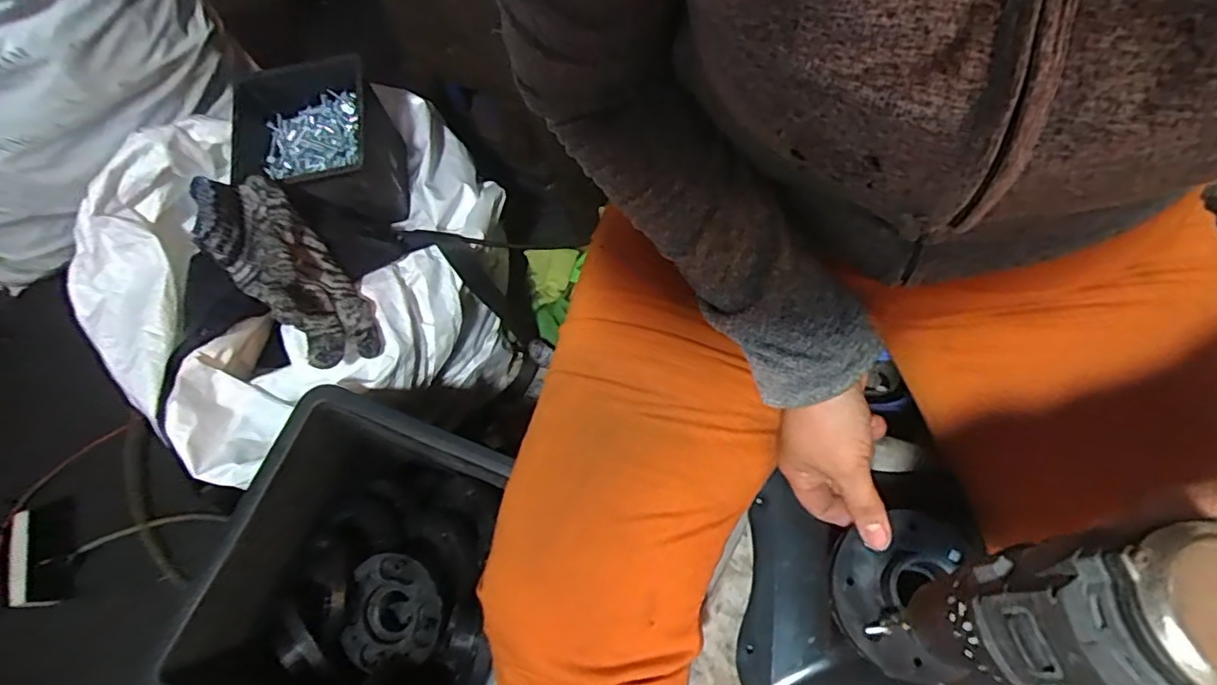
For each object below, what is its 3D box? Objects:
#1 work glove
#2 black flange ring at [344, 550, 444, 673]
[{"bbox_3d":[-0.277,-0.061,0.527,0.082,0.061,0.196,-42,112,-15],"label":"work glove"},{"bbox_3d":[-0.183,0.232,0.516,0.084,0.028,0.089,-1,67,2],"label":"black flange ring"}]

